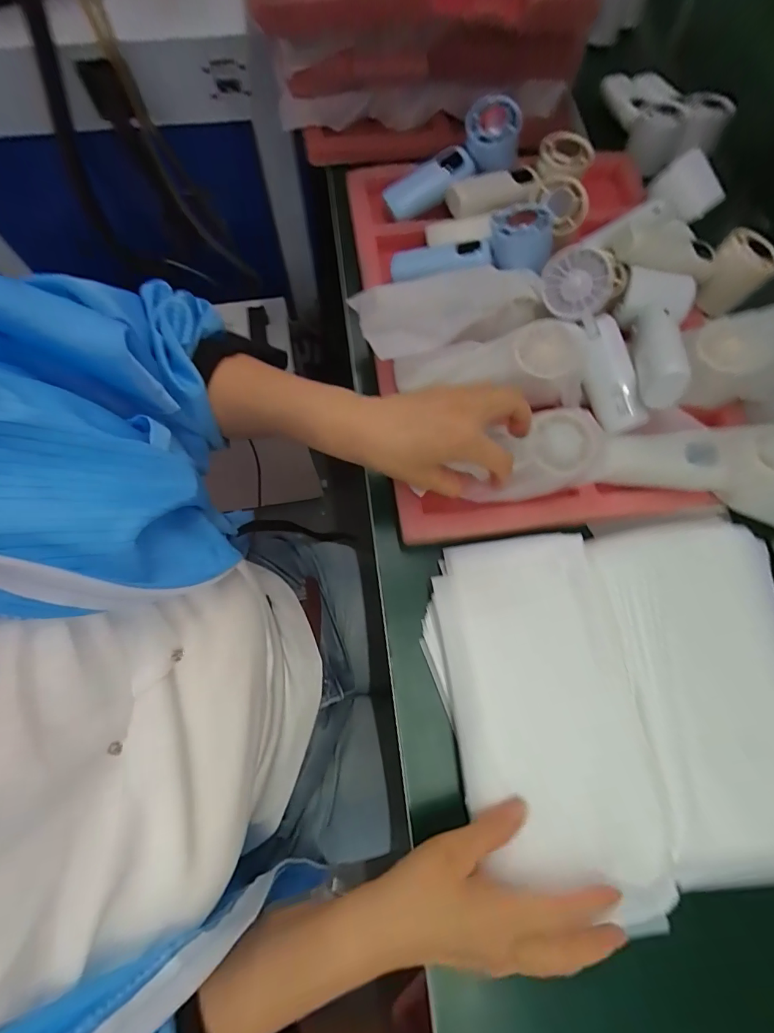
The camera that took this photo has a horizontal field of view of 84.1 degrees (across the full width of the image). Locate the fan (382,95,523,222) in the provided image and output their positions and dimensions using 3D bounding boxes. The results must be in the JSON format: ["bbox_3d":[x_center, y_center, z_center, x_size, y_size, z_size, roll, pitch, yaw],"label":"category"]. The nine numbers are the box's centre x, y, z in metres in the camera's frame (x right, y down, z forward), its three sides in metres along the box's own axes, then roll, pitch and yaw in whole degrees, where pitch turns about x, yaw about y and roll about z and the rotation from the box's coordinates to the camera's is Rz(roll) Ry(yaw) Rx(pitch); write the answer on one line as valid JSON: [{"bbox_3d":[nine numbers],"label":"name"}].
[{"bbox_3d":[0.074,-0.387,0.473,0.162,0.047,0.055,-27,72,14],"label":"fan"}]

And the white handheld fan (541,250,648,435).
[{"bbox_3d":[0.187,-0.149,0.369,0.052,0.037,0.154,-27,99,-9],"label":"white handheld fan"}]

